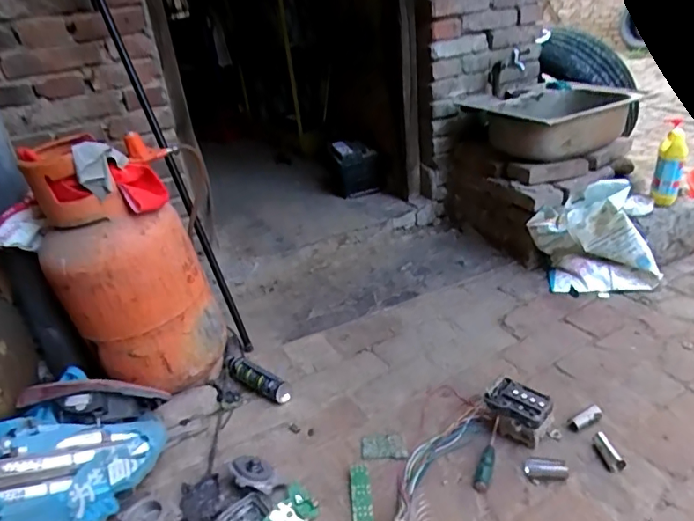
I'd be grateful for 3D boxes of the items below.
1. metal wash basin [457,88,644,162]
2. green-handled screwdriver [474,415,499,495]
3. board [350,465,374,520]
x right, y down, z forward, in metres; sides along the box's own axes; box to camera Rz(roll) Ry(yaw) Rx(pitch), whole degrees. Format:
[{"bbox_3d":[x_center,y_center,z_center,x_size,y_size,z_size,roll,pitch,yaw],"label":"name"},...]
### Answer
[{"bbox_3d":[0.668,-0.453,1.657,0.435,0.162,0.375,-19,30,-22],"label":"metal wash basin"},{"bbox_3d":[0.285,0.389,1.027,0.029,0.030,0.181,5,30,23],"label":"green-handled screwdriver"},{"bbox_3d":[0.028,0.456,0.970,0.039,0.016,0.157,-8,27,-2],"label":"board"}]

